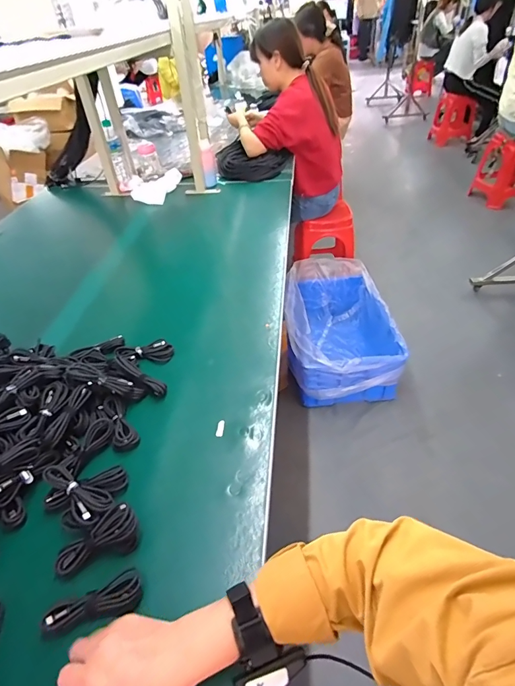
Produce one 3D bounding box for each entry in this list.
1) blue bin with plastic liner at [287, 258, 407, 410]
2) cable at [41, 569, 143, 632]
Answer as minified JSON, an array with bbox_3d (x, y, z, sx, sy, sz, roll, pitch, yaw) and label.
[{"bbox_3d":[0.361,-0.056,1.689,0.412,0.297,0.701,-3,42,2],"label":"blue bin with plastic liner"},{"bbox_3d":[-0.187,0.296,0.424,0.107,0.019,0.037,-15,43,-11],"label":"cable"}]

